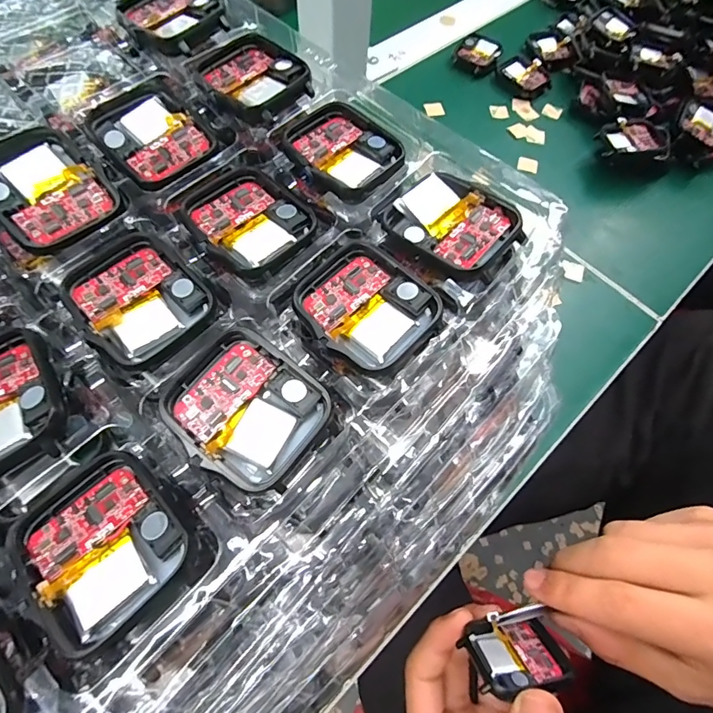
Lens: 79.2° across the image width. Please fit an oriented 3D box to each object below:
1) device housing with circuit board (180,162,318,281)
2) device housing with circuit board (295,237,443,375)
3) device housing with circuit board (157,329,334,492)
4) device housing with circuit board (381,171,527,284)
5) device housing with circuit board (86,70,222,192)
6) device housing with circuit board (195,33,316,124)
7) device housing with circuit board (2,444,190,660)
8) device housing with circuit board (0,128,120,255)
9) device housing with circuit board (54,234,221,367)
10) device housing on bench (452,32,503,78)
[{"bbox_3d":[-0.040,-0.051,0.159,0.039,0.005,0.042,-40,73,-19],"label":"device housing with circuit board"},{"bbox_3d":[0.002,-0.017,0.144,0.044,0.008,0.036,42,69,15],"label":"device housing with circuit board"},{"bbox_3d":[-0.033,0.015,0.130,0.043,0.008,0.037,39,69,14],"label":"device housing with circuit board"},{"bbox_3d":[0.036,-0.048,0.155,0.043,0.008,0.035,42,69,15],"label":"device housing with circuit board"},{"bbox_3d":[-0.079,-0.089,0.169,0.039,0.006,0.046,-38,72,-19],"label":"device housing with circuit board"},{"bbox_3d":[-0.045,-0.117,0.182,0.038,0.011,0.049,-39,72,-19],"label":"device housing with circuit board"},{"bbox_3d":[-0.068,0.049,0.114,0.038,0.009,0.043,-39,72,-19],"label":"device housing with circuit board"},{"bbox_3d":[-0.112,-0.060,0.154,0.042,0.005,0.036,47,65,-2],"label":"device housing with circuit board"},{"bbox_3d":[-0.073,-0.019,0.145,0.037,0.007,0.045,-41,73,-20],"label":"device housing with circuit board"},{"bbox_3d":[0.114,-0.281,0.400,0.038,0.011,0.051,32,67,12],"label":"device housing on bench"}]

